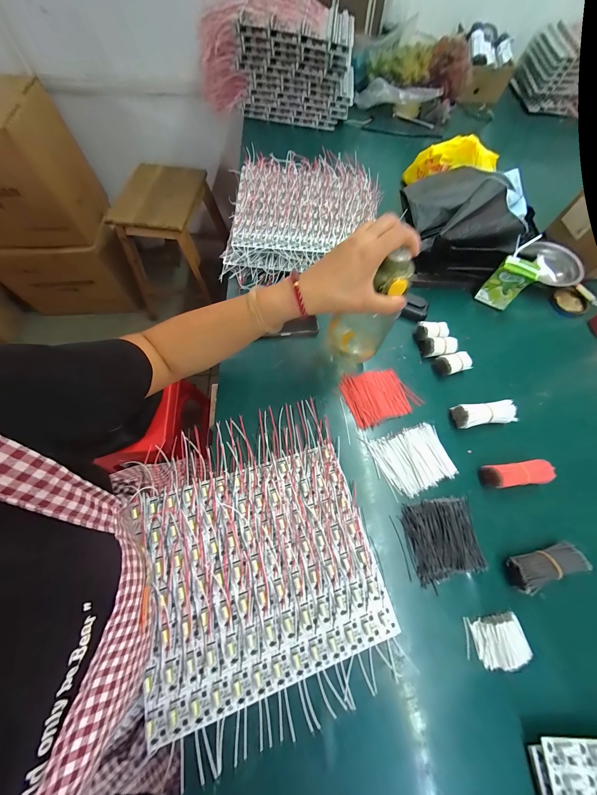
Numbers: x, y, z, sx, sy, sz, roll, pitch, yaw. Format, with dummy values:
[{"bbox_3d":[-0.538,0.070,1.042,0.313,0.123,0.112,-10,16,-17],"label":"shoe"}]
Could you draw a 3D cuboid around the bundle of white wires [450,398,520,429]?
[{"bbox_3d":[0.305,0.028,0.425,0.089,0.035,0.038,-7,69,-2],"label":"bundle of white wires"}]

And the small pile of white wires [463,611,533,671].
[{"bbox_3d":[0.242,0.301,0.317,0.073,0.012,0.049,-6,69,-1],"label":"small pile of white wires"}]

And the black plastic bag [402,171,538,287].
[{"bbox_3d":[0.333,-0.357,0.542,0.193,0.136,0.232,-2,69,0],"label":"black plastic bag"}]

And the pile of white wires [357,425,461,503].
[{"bbox_3d":[0.178,0.095,0.400,0.120,0.012,0.094,-17,70,-5],"label":"pile of white wires"}]

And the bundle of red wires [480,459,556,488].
[{"bbox_3d":[0.329,0.116,0.389,0.092,0.029,0.034,-6,69,-1],"label":"bundle of red wires"}]

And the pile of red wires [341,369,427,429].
[{"bbox_3d":[0.139,-0.007,0.441,0.122,0.015,0.094,-20,70,-7],"label":"pile of red wires"}]

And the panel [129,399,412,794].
[{"bbox_3d":[-0.051,0.194,0.337,0.282,0.021,0.354,-14,69,-8],"label":"panel"}]

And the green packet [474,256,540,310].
[{"bbox_3d":[0.404,-0.218,0.501,0.064,0.085,0.022,29,50,5],"label":"green packet"}]

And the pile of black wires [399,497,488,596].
[{"bbox_3d":[0.203,0.195,0.357,0.104,0.017,0.098,-12,69,-4],"label":"pile of black wires"}]

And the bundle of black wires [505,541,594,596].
[{"bbox_3d":[0.327,0.224,0.340,0.091,0.031,0.039,-13,70,-4],"label":"bundle of black wires"}]

